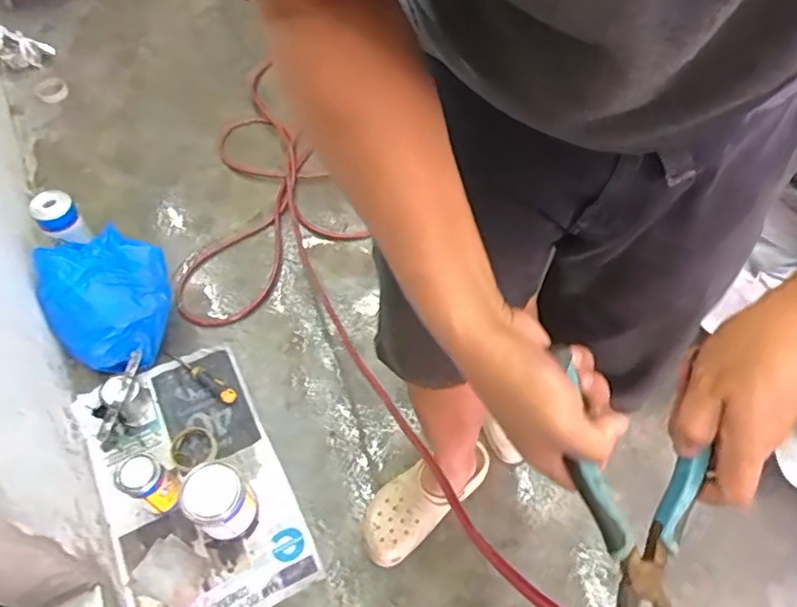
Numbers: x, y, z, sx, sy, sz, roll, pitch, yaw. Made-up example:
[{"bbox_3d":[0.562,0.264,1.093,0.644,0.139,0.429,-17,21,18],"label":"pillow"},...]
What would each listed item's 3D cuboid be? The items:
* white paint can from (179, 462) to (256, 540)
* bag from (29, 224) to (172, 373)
[{"bbox_3d":[-0.316,0.348,1.051,0.101,0.136,0.100,1,56,-1],"label":"white paint can"},{"bbox_3d":[-0.598,-0.003,1.230,0.239,0.153,0.247,-11,58,-8],"label":"bag"}]

